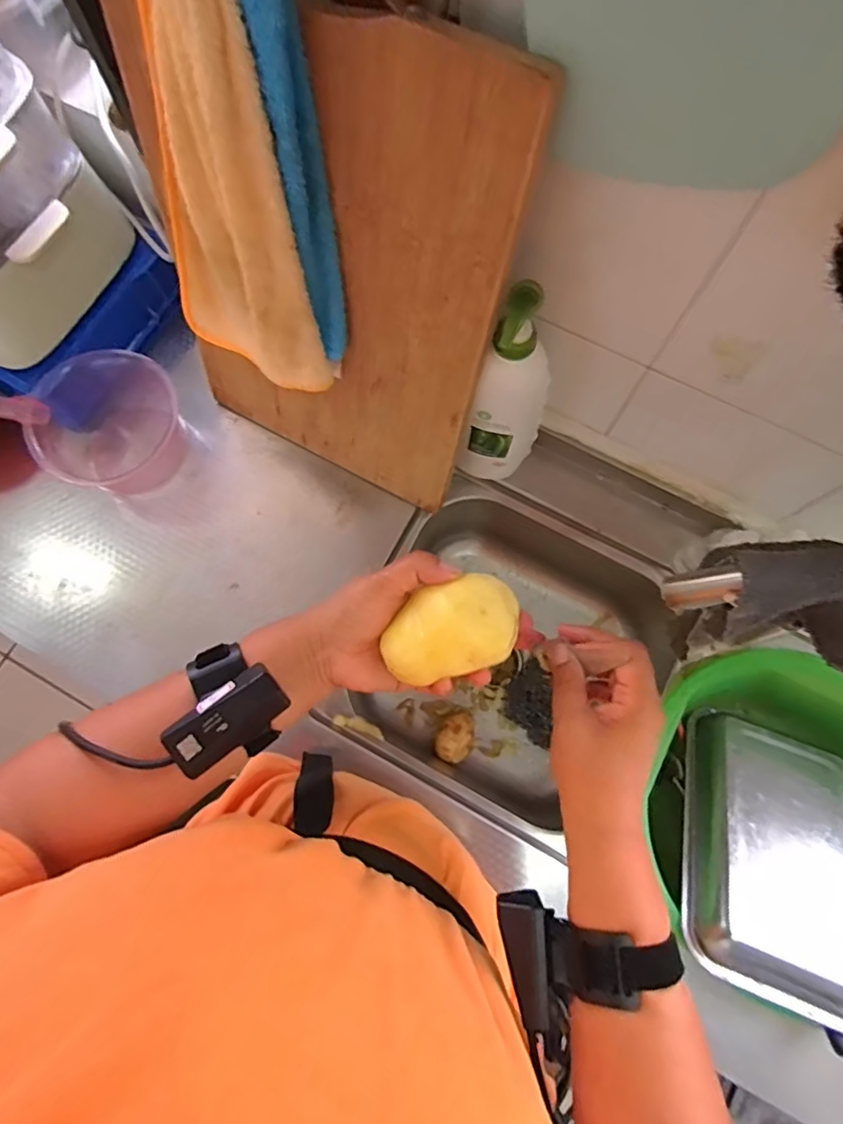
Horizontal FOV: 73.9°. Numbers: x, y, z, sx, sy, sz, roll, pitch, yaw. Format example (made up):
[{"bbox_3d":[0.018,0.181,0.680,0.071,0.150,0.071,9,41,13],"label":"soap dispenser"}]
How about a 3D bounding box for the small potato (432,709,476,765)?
[{"bbox_3d":[0.049,0.243,0.779,0.050,0.048,0.070,32,78,8],"label":"small potato"}]

